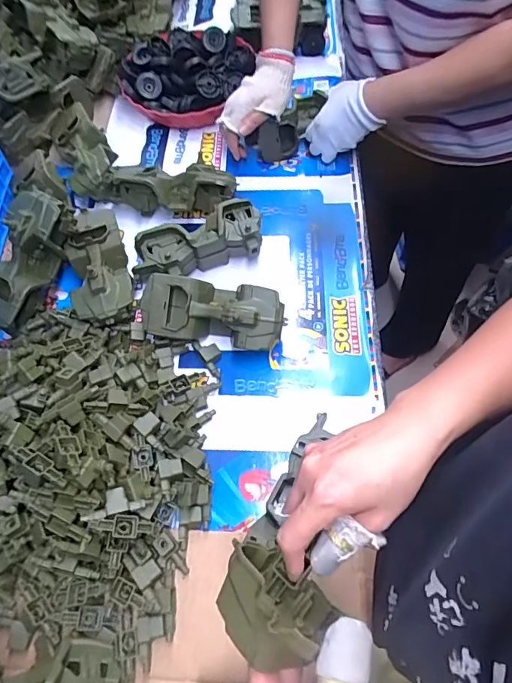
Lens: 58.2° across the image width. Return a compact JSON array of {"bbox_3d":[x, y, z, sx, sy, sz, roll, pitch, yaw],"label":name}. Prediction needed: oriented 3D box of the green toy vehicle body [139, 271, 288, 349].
[{"bbox_3d":[-0.053,-0.032,0.586,0.177,0.077,0.080,8,62,7],"label":"green toy vehicle body"}]

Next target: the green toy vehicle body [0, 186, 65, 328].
[{"bbox_3d":[-0.293,-0.106,0.586,0.077,0.068,0.173,29,97,17],"label":"green toy vehicle body"}]

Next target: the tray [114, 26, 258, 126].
[{"bbox_3d":[-0.118,-0.481,0.817,0.225,0.068,0.223,15,64,10],"label":"tray"}]

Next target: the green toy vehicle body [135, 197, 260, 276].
[{"bbox_3d":[-0.074,-0.132,0.637,0.175,0.075,0.060,-21,63,-8],"label":"green toy vehicle body"}]

